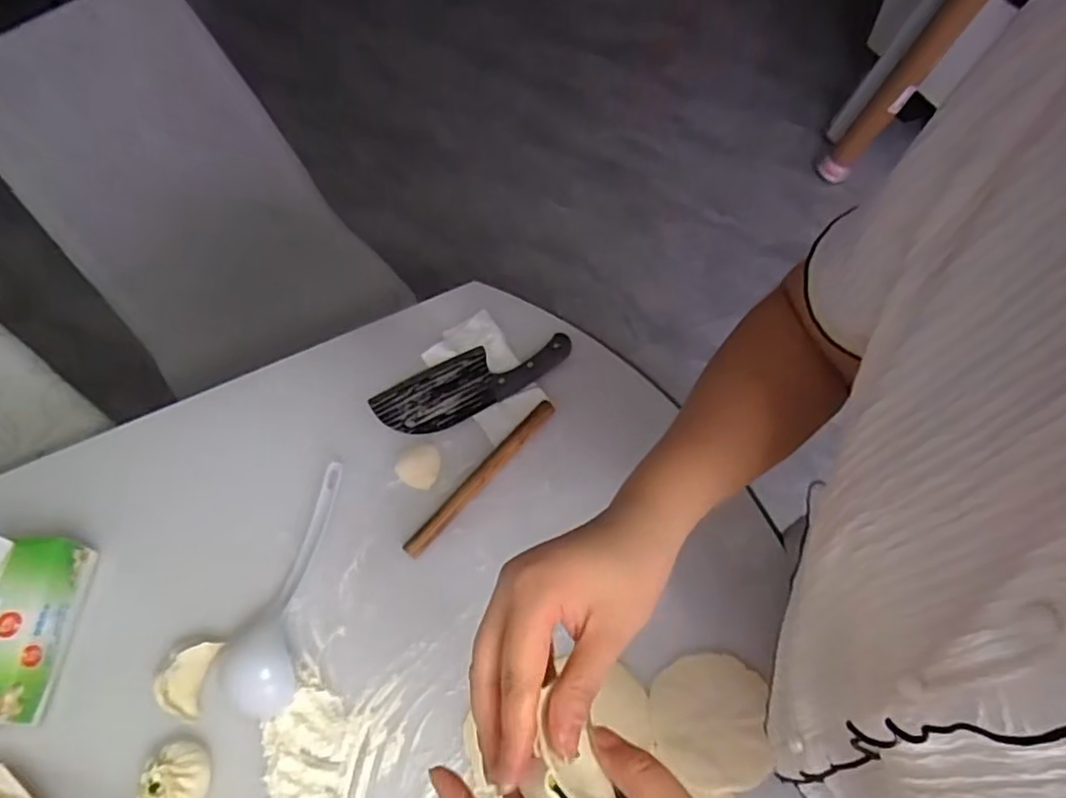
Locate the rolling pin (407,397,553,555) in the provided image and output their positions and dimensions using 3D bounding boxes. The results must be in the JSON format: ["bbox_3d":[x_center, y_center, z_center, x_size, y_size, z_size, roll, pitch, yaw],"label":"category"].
[{"bbox_3d":[-0.056,0.084,0.736,0.023,0.017,0.229,37,69,21],"label":"rolling pin"}]

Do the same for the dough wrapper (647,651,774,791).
[{"bbox_3d":[0.165,0.299,0.615,0.104,0.004,0.111,1,67,8],"label":"dough wrapper"}]

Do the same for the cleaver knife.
[{"bbox_3d":[-0.072,-0.024,0.802,0.243,0.019,0.086,-26,63,-10],"label":"cleaver knife"}]

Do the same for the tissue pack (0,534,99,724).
[{"bbox_3d":[-0.517,0.221,0.643,0.094,0.082,0.171,-3,61,2],"label":"tissue pack"}]

